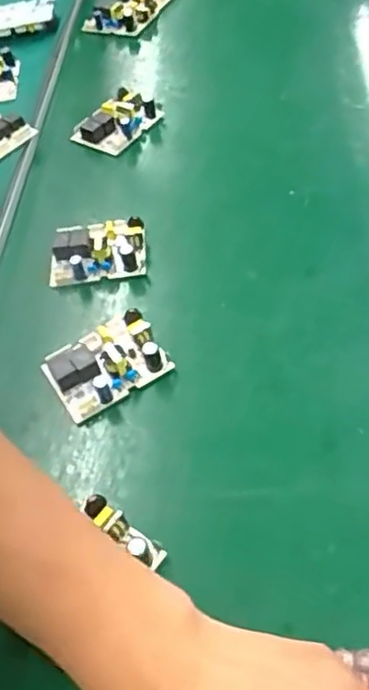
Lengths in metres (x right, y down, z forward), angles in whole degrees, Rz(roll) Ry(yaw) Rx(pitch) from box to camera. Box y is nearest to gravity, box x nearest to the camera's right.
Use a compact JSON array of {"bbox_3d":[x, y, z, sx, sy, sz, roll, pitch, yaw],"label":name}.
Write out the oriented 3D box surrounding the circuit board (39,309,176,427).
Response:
[{"bbox_3d":[-0.057,0.011,0.462,0.079,0.028,0.059,-31,53,-16],"label":"circuit board"}]

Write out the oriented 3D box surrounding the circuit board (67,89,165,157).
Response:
[{"bbox_3d":[-0.069,-0.230,0.665,0.082,0.026,0.055,-40,56,-22],"label":"circuit board"}]

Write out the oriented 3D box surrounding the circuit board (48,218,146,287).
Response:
[{"bbox_3d":[-0.073,-0.080,0.545,0.079,0.026,0.056,-5,51,5],"label":"circuit board"}]

